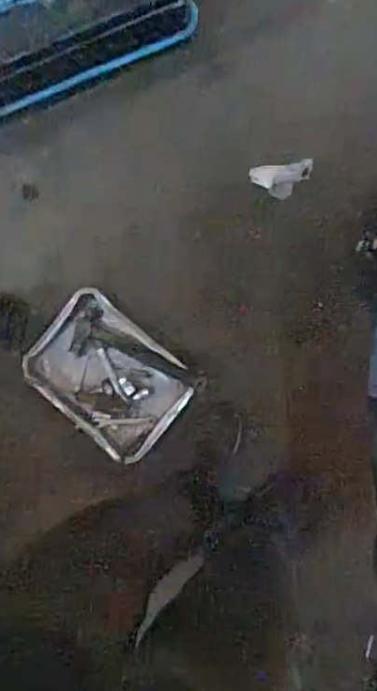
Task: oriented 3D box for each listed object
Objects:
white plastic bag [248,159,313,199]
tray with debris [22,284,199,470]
[{"bbox_3d":[0.211,-0.373,1.220,0.136,0.016,0.076,-3,103,18],"label":"white plastic bag"},{"bbox_3d":[-0.186,0.070,1.257,0.359,0.070,0.259,40,94,9],"label":"tray with debris"}]

